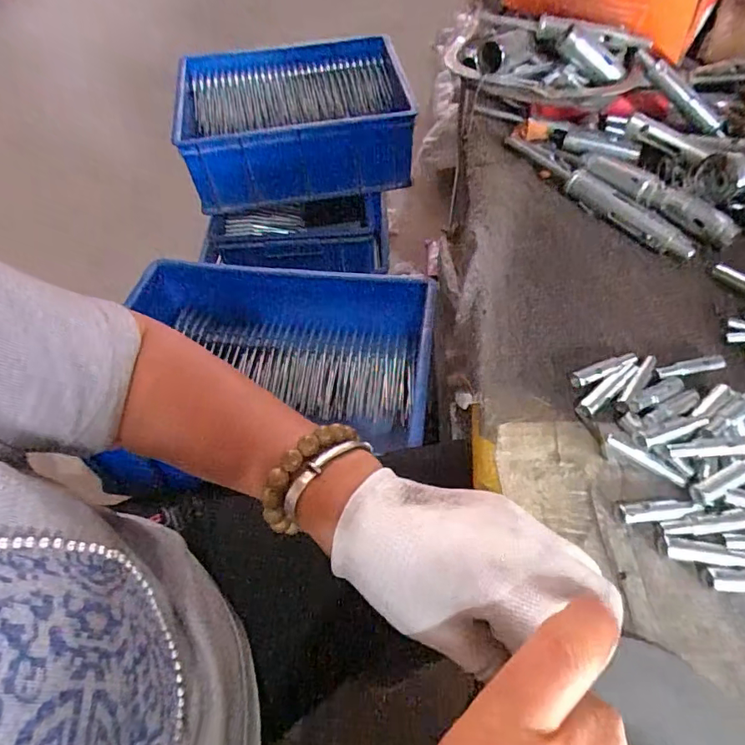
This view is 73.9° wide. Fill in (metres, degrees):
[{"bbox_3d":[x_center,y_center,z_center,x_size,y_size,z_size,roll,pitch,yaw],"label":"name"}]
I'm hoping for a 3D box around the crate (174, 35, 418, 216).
[{"bbox_3d":[-0.133,-0.451,0.893,0.393,0.163,0.261,-12,57,-6],"label":"crate"}]

